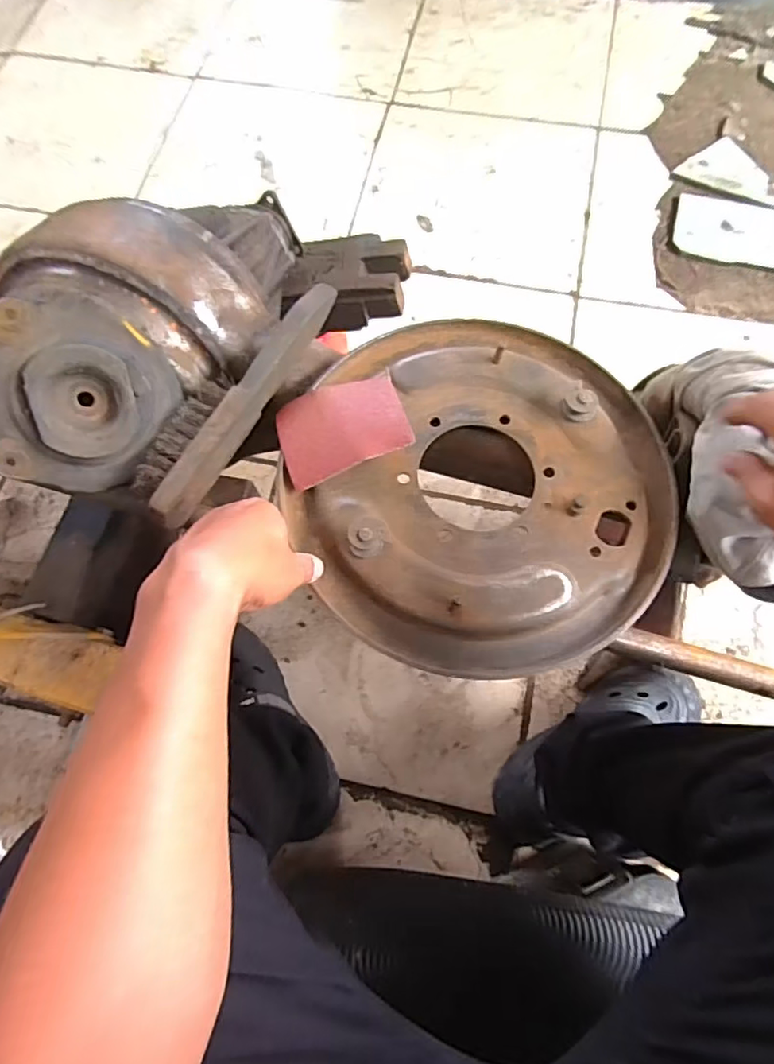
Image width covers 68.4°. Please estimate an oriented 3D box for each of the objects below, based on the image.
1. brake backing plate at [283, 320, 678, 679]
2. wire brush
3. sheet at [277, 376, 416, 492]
[{"bbox_3d":[0.079,-0.042,0.446,0.278,0.033,0.292,0,72,1],"label":"brake backing plate"},{"bbox_3d":[-0.125,-0.115,0.465,0.056,0.032,0.233,27,73,10],"label":"wire brush"},{"bbox_3d":[-0.037,-0.086,0.456,0.099,0.021,0.079,-19,71,-6],"label":"sheet"}]

